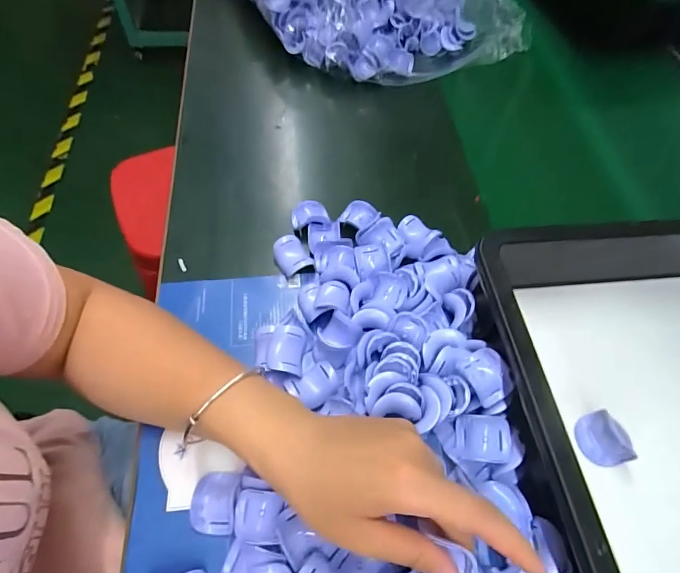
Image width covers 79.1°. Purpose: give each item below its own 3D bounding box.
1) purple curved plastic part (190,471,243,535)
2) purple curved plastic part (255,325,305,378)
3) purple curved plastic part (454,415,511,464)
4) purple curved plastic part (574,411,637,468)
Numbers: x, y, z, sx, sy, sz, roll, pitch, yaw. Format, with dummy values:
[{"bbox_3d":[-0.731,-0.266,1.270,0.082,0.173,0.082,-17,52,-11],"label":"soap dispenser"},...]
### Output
[{"bbox_3d":[-0.085,0.148,0.282,0.031,0.016,0.039,6,59,-1],"label":"purple curved plastic part"},{"bbox_3d":[-0.049,0.053,0.330,0.039,0.023,0.041,4,59,-2],"label":"purple curved plastic part"},{"bbox_3d":[0.103,0.109,0.297,0.038,0.016,0.031,-3,71,16],"label":"purple curved plastic part"},{"bbox_3d":[0.193,0.113,0.304,0.022,0.028,0.037,-12,61,-12],"label":"purple curved plastic part"}]

